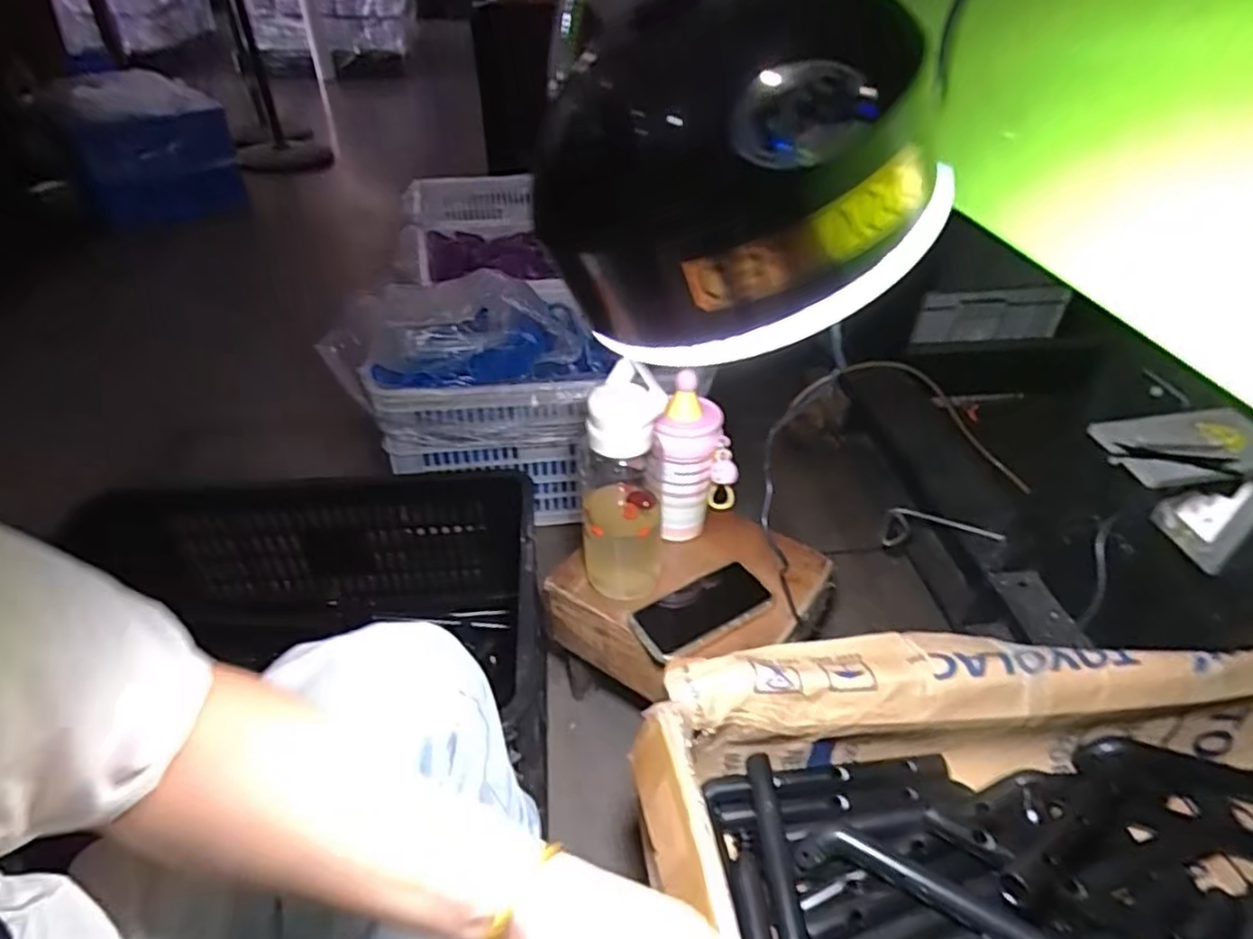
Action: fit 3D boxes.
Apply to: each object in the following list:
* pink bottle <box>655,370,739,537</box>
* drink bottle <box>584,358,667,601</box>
[{"bbox_3d":[0.082,-0.002,0.808,0.101,0.206,0.085,7,41,7],"label":"pink bottle"},{"bbox_3d":[-0.002,0.018,0.747,0.088,0.271,0.094,4,40,3],"label":"drink bottle"}]

